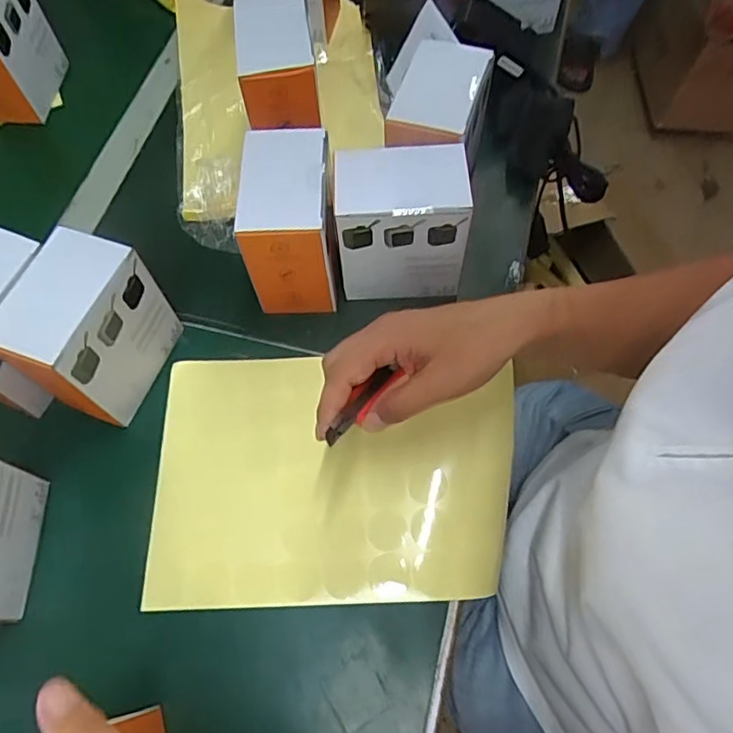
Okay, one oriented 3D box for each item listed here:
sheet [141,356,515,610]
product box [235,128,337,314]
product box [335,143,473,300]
[{"bbox_3d":[-0.026,0.076,0.427,0.264,0.031,0.184,-2,64,1],"label":"sheet"},{"bbox_3d":[-0.057,-0.107,0.461,0.068,0.116,0.100,-2,64,0],"label":"product box"},{"bbox_3d":[0.027,-0.112,0.454,0.097,0.111,0.068,-1,64,1],"label":"product box"}]

